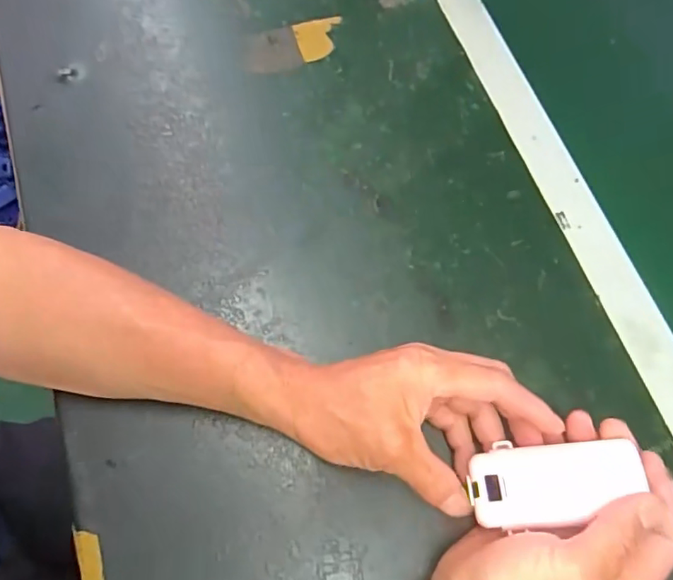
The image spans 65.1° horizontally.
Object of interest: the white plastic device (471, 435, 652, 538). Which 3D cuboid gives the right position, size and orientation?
[{"bbox_3d":[0.124,0.110,0.300,0.091,0.016,0.040,-14,53,6],"label":"white plastic device"}]

